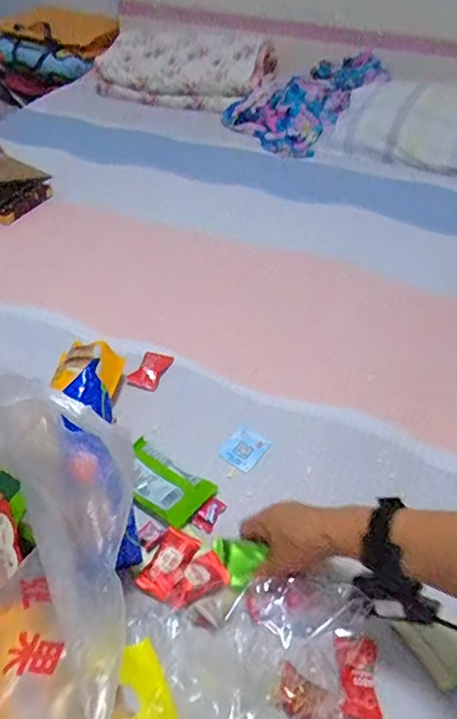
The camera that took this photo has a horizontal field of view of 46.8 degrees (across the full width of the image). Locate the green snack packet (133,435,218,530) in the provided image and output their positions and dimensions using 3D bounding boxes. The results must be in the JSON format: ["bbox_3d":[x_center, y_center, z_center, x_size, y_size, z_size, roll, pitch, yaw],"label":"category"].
[{"bbox_3d":[-0.083,0.140,0.623,0.121,0.014,0.071,28,48,24],"label":"green snack packet"}]

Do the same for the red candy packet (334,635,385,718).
[{"bbox_3d":[0.122,0.296,0.493,0.038,0.007,0.073,6,43,3],"label":"red candy packet"}]

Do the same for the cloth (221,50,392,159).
[{"bbox_3d":[0.213,-0.753,1.504,0.392,0.165,0.342,-31,53,-31],"label":"cloth"}]

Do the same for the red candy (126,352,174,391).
[{"bbox_3d":[-0.114,0.014,0.771,0.038,0.012,0.072,16,44,13],"label":"red candy"}]

